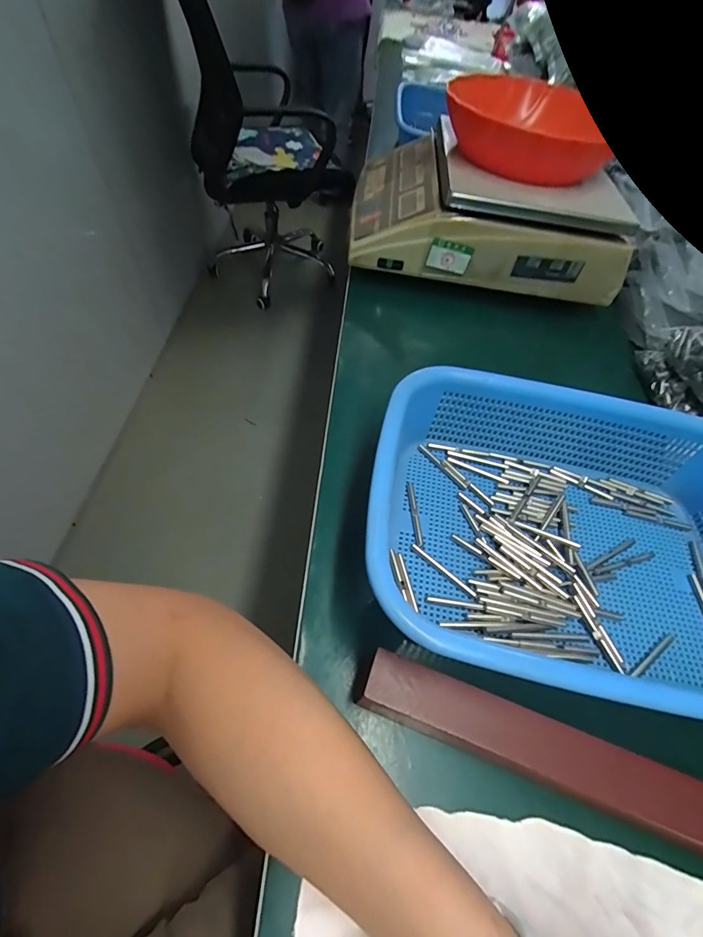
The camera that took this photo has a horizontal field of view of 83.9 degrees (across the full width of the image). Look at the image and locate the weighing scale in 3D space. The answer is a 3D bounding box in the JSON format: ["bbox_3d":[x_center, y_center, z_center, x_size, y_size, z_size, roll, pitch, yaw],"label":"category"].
[{"bbox_3d":[0.174,-0.355,0.525,0.331,0.096,0.267,8,55,-1],"label":"weighing scale"}]

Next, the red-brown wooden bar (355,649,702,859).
[{"bbox_3d":[0.154,0.169,0.196,0.311,0.037,0.028,20,56,8],"label":"red-brown wooden bar"}]

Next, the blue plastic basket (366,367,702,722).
[{"bbox_3d":[0.153,0.045,0.268,0.283,0.077,0.205,15,55,4],"label":"blue plastic basket"}]

